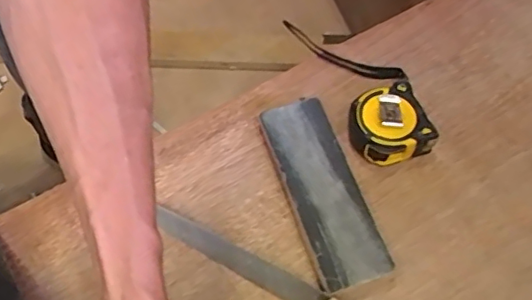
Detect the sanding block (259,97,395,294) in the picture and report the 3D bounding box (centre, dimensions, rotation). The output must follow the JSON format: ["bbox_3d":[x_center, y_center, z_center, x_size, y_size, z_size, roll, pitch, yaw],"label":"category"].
[{"bbox_3d":[0.048,0.035,0.496,0.058,0.025,0.175,-15,60,-10],"label":"sanding block"}]

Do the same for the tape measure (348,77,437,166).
[{"bbox_3d":[0.110,-0.023,0.520,0.067,0.041,0.067,-20,62,-13],"label":"tape measure"}]

